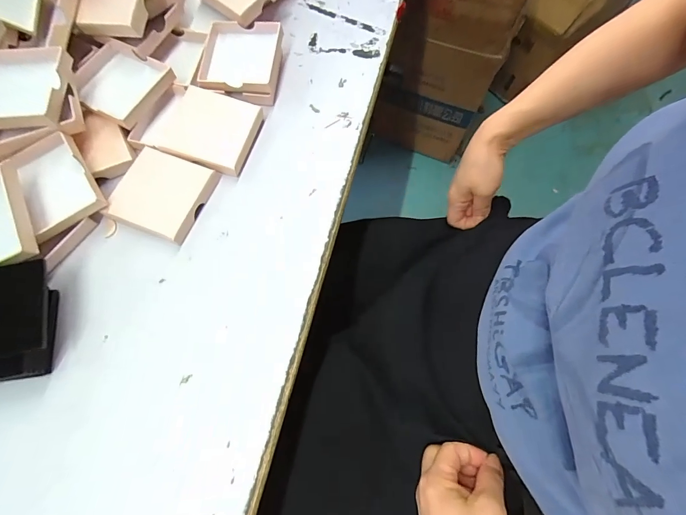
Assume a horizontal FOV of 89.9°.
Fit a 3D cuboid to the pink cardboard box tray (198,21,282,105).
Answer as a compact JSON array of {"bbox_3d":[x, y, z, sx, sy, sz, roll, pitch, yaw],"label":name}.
[{"bbox_3d":[-0.113,-0.214,0.379,0.087,0.034,0.087,4,70,0],"label":"pink cardboard box tray"}]

